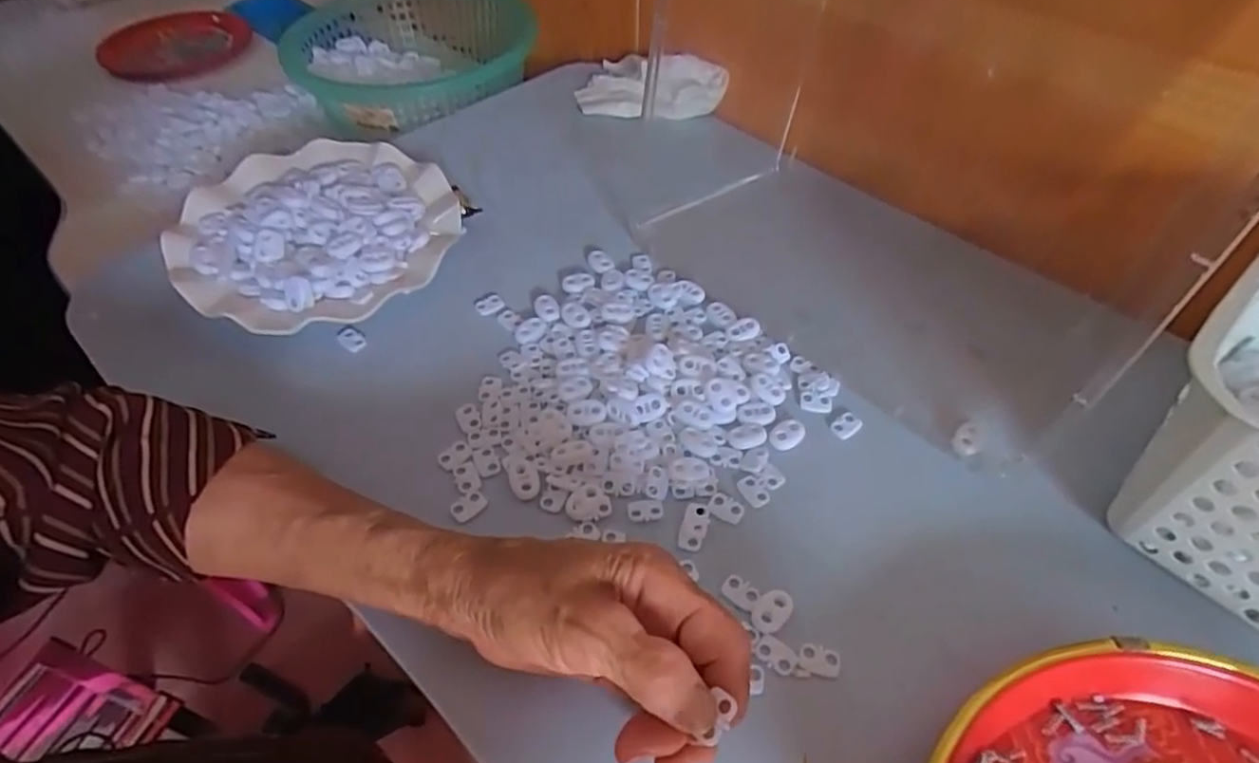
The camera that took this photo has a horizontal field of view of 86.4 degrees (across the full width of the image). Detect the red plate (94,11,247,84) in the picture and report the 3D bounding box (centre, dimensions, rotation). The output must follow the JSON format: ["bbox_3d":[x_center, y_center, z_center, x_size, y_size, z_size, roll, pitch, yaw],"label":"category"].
[{"bbox_3d":[-0.564,-0.414,0.825,0.151,0.024,0.164,0,50,1],"label":"red plate"}]

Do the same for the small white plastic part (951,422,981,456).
[{"bbox_3d":[0.188,0.032,0.371,0.014,0.004,0.023,31,57,24],"label":"small white plastic part"}]

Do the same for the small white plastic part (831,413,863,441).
[{"bbox_3d":[0.124,0.025,0.383,0.018,0.004,0.013,-32,57,-23],"label":"small white plastic part"}]

